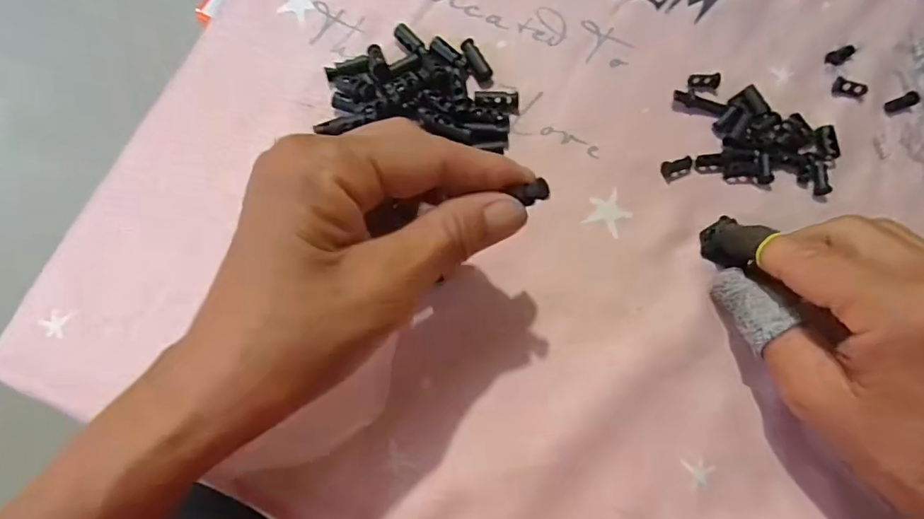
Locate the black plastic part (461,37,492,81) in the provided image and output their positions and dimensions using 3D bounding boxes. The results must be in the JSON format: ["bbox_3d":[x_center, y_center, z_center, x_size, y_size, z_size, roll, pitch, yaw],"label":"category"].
[{"bbox_3d":[0.008,-0.112,0.280,0.010,0.006,0.026,-26,76,-8],"label":"black plastic part"}]

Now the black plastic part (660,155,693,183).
[{"bbox_3d":[0.115,-0.049,0.268,0.017,0.005,0.010,-24,76,-8],"label":"black plastic part"}]

